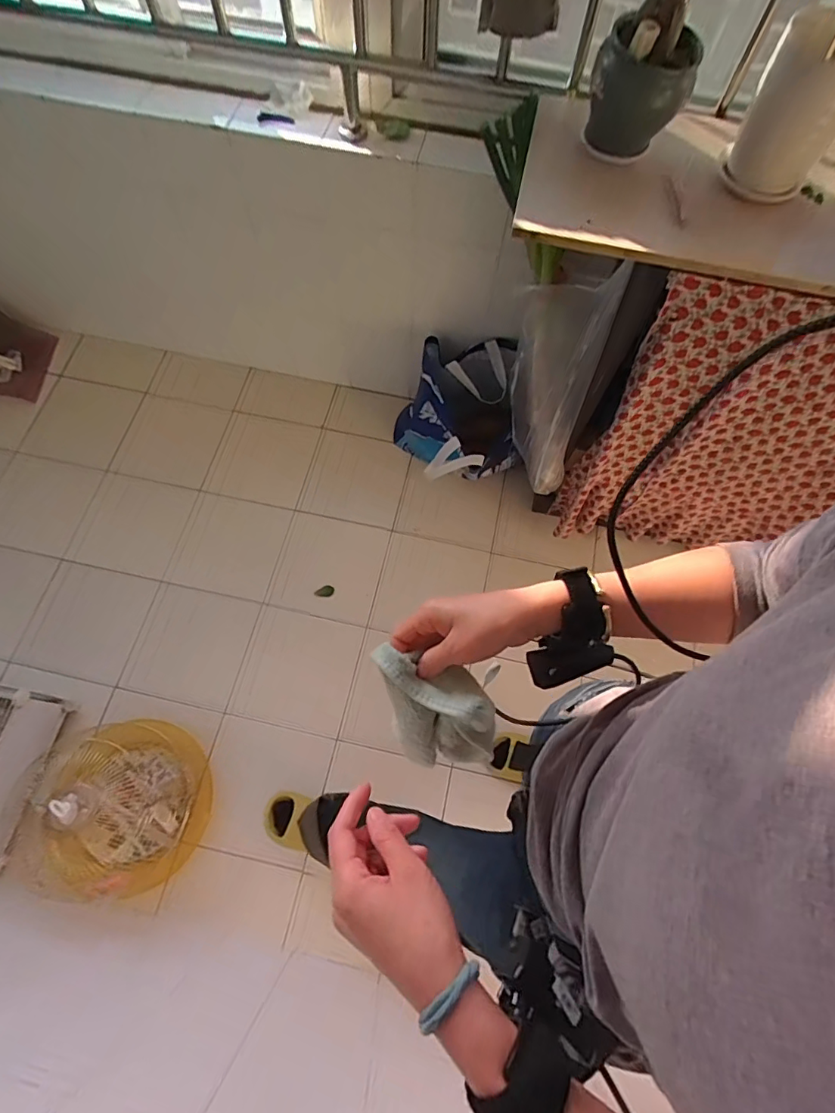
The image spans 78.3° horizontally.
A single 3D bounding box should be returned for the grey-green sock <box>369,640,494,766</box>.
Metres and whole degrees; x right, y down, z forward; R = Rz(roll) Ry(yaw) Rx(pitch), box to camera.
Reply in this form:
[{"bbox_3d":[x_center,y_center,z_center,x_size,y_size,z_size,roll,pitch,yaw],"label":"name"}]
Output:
[{"bbox_3d":[0.016,0.135,0.455,0.101,0.097,0.094,0,70,-2],"label":"grey-green sock"}]

